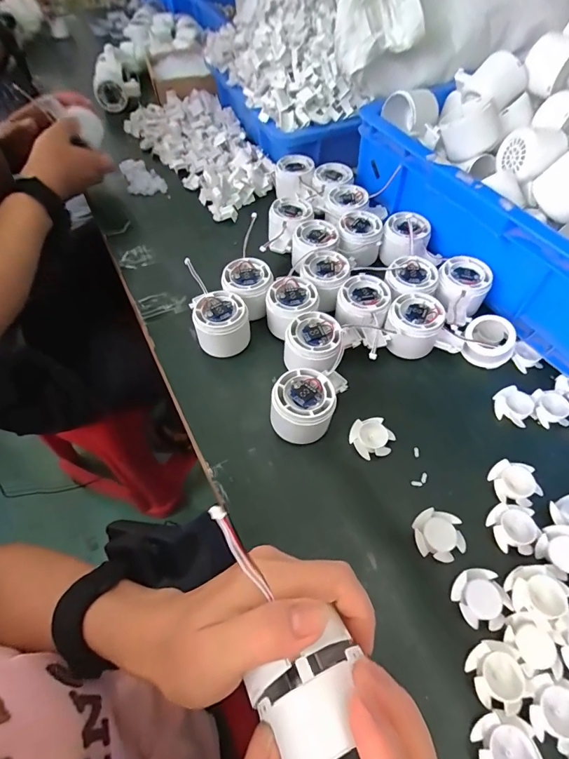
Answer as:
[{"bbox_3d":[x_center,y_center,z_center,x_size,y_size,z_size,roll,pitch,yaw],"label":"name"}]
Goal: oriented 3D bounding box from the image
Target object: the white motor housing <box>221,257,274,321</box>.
[{"bbox_3d":[-0.041,-0.108,0.466,0.054,0.044,0.054,-1,57,1],"label":"white motor housing"}]

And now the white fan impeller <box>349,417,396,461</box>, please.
[{"bbox_3d":[0.085,0.056,0.382,0.036,0.011,0.039,-1,57,1],"label":"white fan impeller"}]

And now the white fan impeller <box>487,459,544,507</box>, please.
[{"bbox_3d":[0.209,0.094,0.358,0.037,0.012,0.039,-1,57,1],"label":"white fan impeller"}]

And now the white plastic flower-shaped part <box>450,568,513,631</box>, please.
[{"bbox_3d":[0.153,0.170,0.305,0.038,0.007,0.040,-1,57,1],"label":"white plastic flower-shaped part"}]

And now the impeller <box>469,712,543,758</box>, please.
[{"bbox_3d":[0.144,0.241,0.254,0.037,0.014,0.039,-1,57,1],"label":"impeller"}]

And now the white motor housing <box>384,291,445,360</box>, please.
[{"bbox_3d":[0.141,-0.061,0.435,0.056,0.044,0.061,15,59,11],"label":"white motor housing"}]

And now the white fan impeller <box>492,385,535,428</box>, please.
[{"bbox_3d":[0.234,0.026,0.403,0.035,0.014,0.034,23,61,16],"label":"white fan impeller"}]

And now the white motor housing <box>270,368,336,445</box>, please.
[{"bbox_3d":[0.018,0.026,0.375,0.057,0.050,0.055,-1,57,1],"label":"white motor housing"}]

